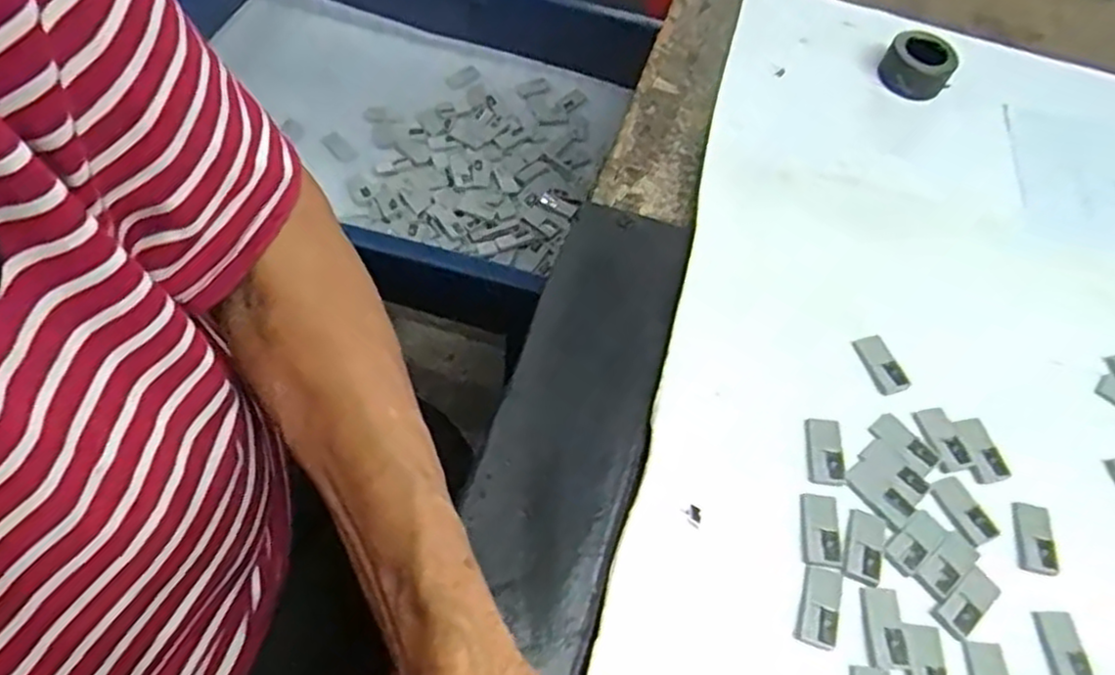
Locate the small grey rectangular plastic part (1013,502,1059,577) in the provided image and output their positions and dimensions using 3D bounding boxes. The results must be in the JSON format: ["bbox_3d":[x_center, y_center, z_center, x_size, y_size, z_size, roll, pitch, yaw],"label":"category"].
[{"bbox_3d":[0.187,0.079,0.293,0.015,0.004,0.028,9,58,2],"label":"small grey rectangular plastic part"}]

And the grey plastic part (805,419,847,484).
[{"bbox_3d":[0.109,0.046,0.301,0.014,0.004,0.028,5,58,0],"label":"grey plastic part"}]

